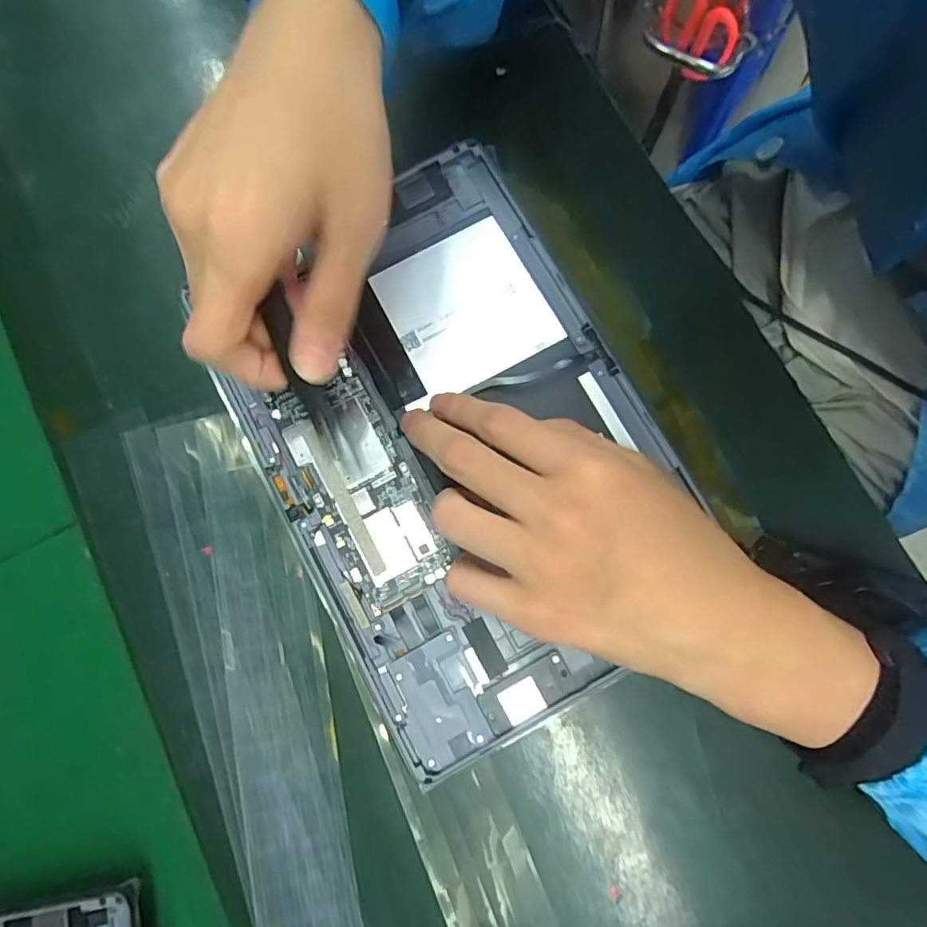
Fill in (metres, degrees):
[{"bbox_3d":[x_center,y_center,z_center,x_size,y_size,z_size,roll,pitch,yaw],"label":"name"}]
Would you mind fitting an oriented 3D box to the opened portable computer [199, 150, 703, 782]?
[{"bbox_3d":[-0.005,-0.013,0.256,0.165,0.009,0.247,-27,79,-4],"label":"opened portable computer"}]

